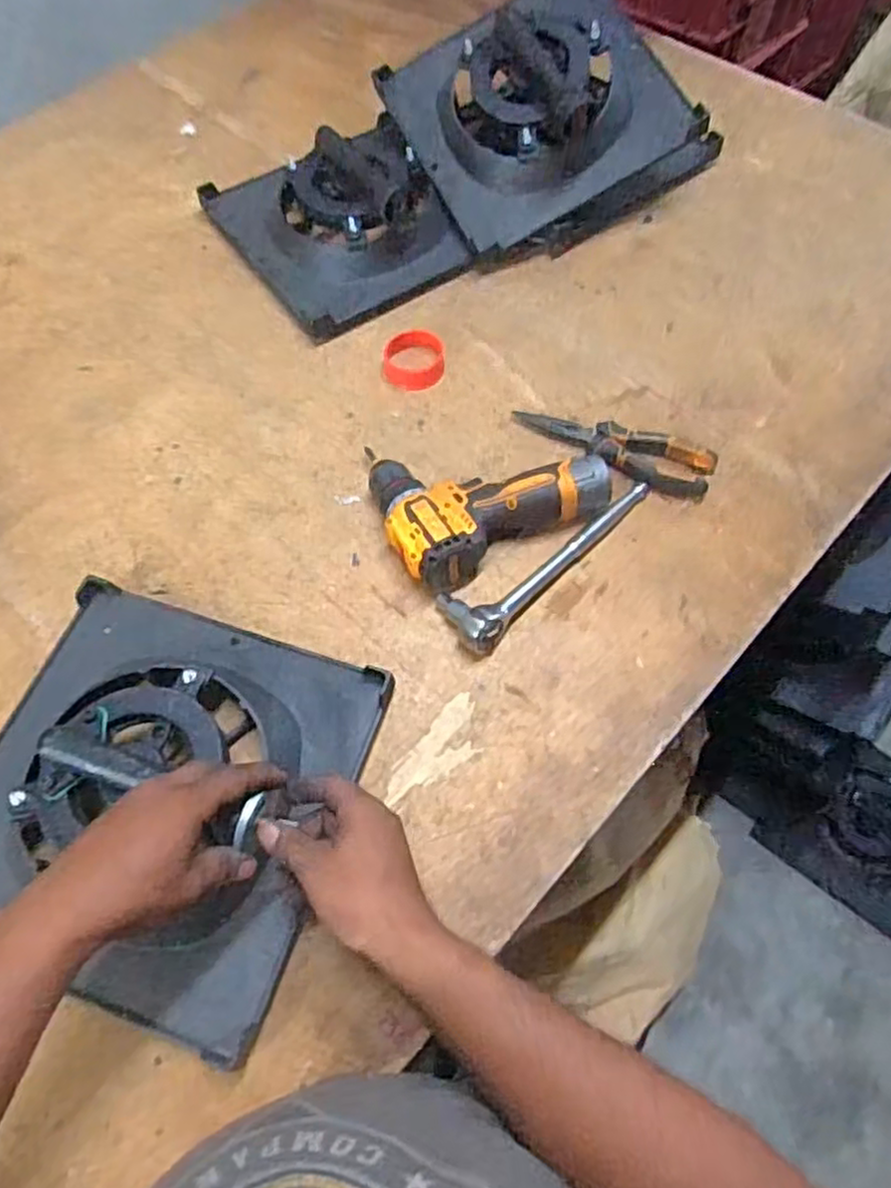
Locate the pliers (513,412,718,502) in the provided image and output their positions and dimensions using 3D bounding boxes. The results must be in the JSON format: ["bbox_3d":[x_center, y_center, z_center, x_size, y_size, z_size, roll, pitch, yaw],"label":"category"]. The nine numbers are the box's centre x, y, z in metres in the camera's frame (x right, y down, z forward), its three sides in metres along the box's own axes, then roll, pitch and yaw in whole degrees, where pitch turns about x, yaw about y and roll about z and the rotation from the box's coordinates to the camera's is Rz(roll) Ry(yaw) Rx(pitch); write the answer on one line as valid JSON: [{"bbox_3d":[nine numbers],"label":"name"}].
[{"bbox_3d":[0.170,-0.154,0.713,0.201,0.025,0.058,26,68,14],"label":"pliers"}]

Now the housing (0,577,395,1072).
[{"bbox_3d":[-0.232,0.141,0.533,0.295,0.094,0.287,16,66,10],"label":"housing"}]

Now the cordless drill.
[{"bbox_3d":[0.027,-0.112,0.680,0.206,0.060,0.175,-29,67,-11],"label":"cordless drill"}]

